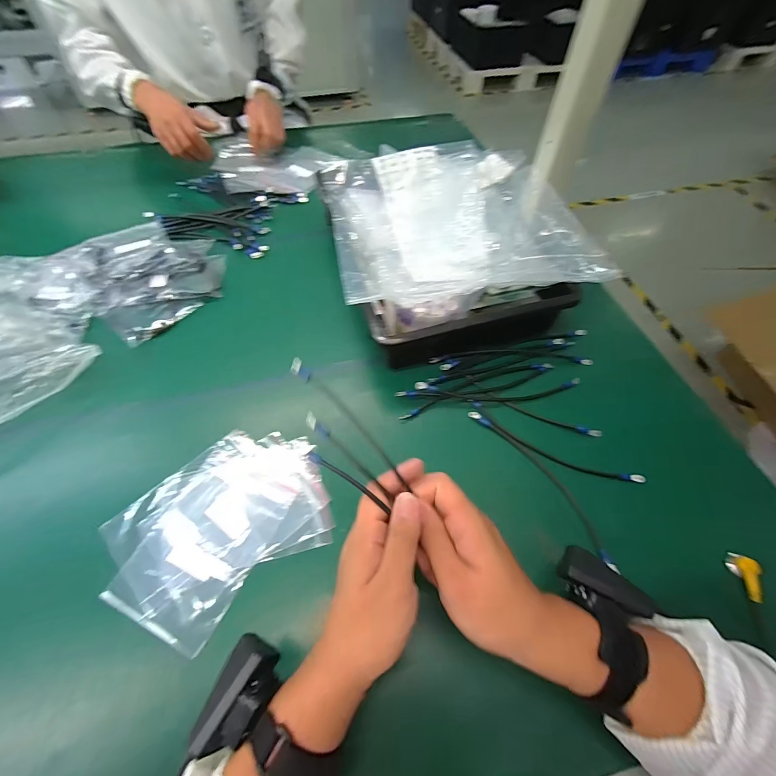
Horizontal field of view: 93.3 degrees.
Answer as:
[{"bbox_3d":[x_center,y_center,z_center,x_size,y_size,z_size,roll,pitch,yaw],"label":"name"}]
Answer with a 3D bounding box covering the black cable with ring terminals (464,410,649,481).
[{"bbox_3d":[0.196,0.075,0.444,0.205,0.020,0.024,24,60,13],"label":"black cable with ring terminals"}]

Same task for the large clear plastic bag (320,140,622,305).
[{"bbox_3d":[0.079,-0.275,0.563,0.333,0.083,0.418,-5,57,-5],"label":"large clear plastic bag"}]

